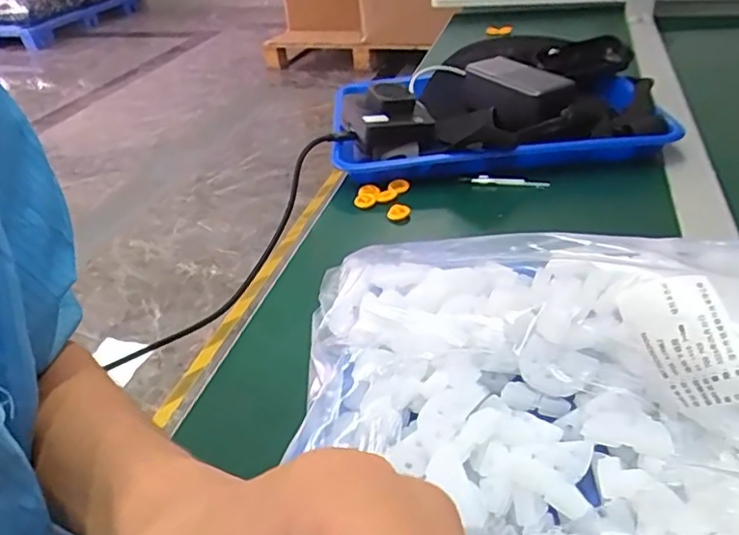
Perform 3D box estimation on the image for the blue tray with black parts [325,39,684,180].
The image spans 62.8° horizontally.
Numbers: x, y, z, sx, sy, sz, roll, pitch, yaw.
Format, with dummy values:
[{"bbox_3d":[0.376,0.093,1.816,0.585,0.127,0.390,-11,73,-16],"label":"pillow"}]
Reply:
[{"bbox_3d":[0.127,-0.177,0.662,0.319,0.083,0.256,-4,35,3],"label":"blue tray with black parts"}]

